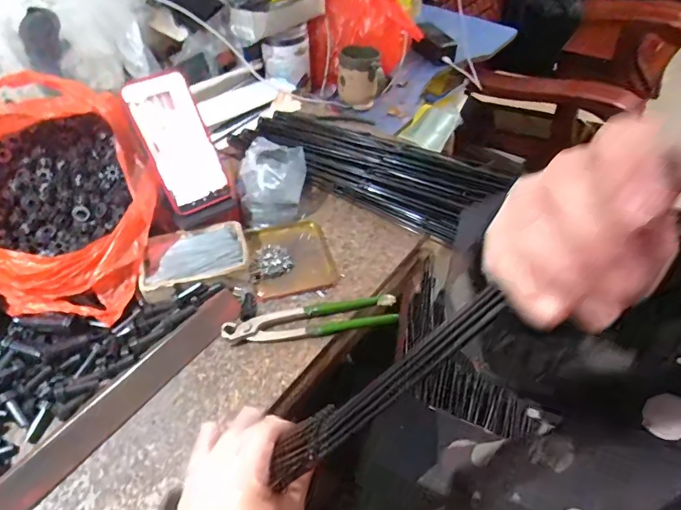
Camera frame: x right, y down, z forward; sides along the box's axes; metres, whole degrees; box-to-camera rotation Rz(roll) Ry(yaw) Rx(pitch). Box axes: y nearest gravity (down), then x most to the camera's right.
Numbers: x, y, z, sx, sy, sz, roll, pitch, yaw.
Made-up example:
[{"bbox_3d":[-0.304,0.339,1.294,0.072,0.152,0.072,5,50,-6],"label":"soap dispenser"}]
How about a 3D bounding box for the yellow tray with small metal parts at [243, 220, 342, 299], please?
[{"bbox_3d":[-0.068,0.000,0.589,0.108,0.015,0.125,-11,49,-9],"label":"yellow tray with small metal parts"}]

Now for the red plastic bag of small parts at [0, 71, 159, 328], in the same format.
[{"bbox_3d":[-0.336,-0.071,0.525,0.217,0.162,0.232,4,49,4],"label":"red plastic bag of small parts"}]

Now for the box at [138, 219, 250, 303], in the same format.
[{"bbox_3d":[-0.182,0.005,0.560,0.127,0.027,0.088,-16,51,-14],"label":"box"}]

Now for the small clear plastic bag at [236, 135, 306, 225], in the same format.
[{"bbox_3d":[-0.096,-0.110,0.638,0.084,0.074,0.125,4,49,4],"label":"small clear plastic bag"}]

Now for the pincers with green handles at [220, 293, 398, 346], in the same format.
[{"bbox_3d":[-0.033,0.077,0.518,0.198,0.017,0.040,-9,49,-7],"label":"pincers with green handles"}]

